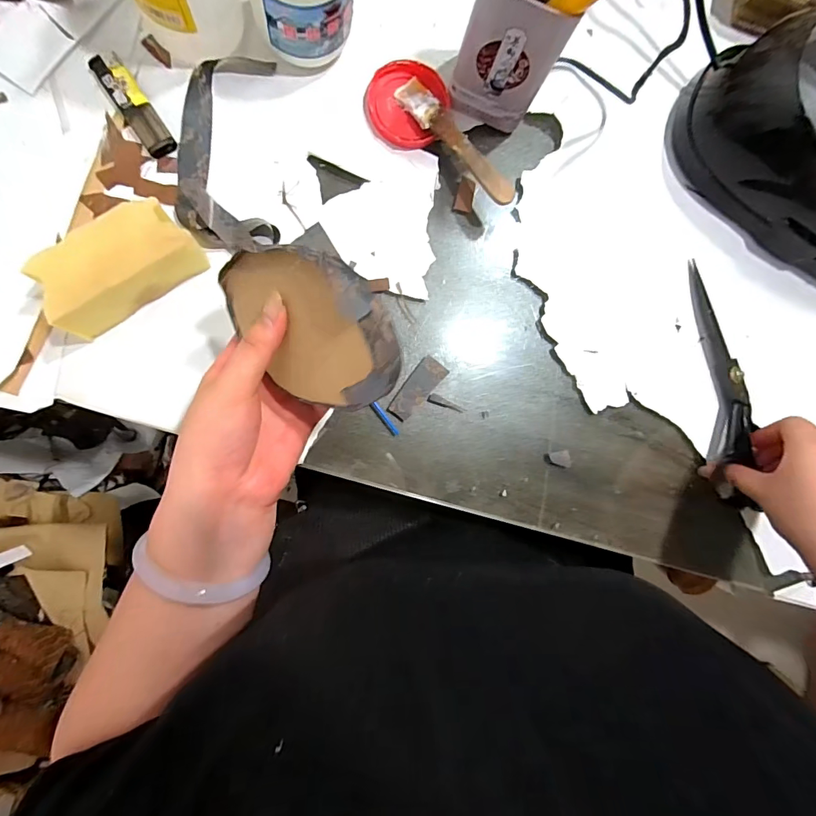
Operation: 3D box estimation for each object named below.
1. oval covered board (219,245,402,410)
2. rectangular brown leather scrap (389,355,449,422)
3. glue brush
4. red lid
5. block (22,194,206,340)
[{"bbox_3d":[-0.065,-0.048,0.262,0.124,0.013,0.088,11,114,26],"label":"oval covered board"},{"bbox_3d":[0.008,-0.017,0.378,0.024,0.004,0.059,41,83,-7],"label":"rectangular brown leather scrap"},{"bbox_3d":[0.041,-0.224,0.364,0.024,0.007,0.136,-40,84,-2],"label":"glue brush"},{"bbox_3d":[0.001,-0.260,0.373,0.072,0.009,0.068,0,89,-10],"label":"red lid"},{"bbox_3d":[-0.208,-0.101,0.315,0.110,0.051,0.054,-32,95,-8],"label":"block"}]

